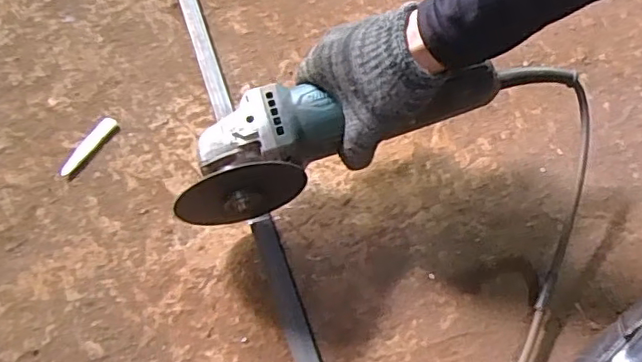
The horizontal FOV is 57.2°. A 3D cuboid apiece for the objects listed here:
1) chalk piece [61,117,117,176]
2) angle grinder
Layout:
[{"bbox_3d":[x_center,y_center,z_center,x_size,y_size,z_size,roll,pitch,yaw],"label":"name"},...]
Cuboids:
[{"bbox_3d":[-0.221,-0.034,0.561,0.014,0.008,0.071,26,62,17],"label":"chalk piece"},{"bbox_3d":[0.010,-0.036,0.481,0.259,0.091,0.070,-19,59,-6],"label":"angle grinder"}]

